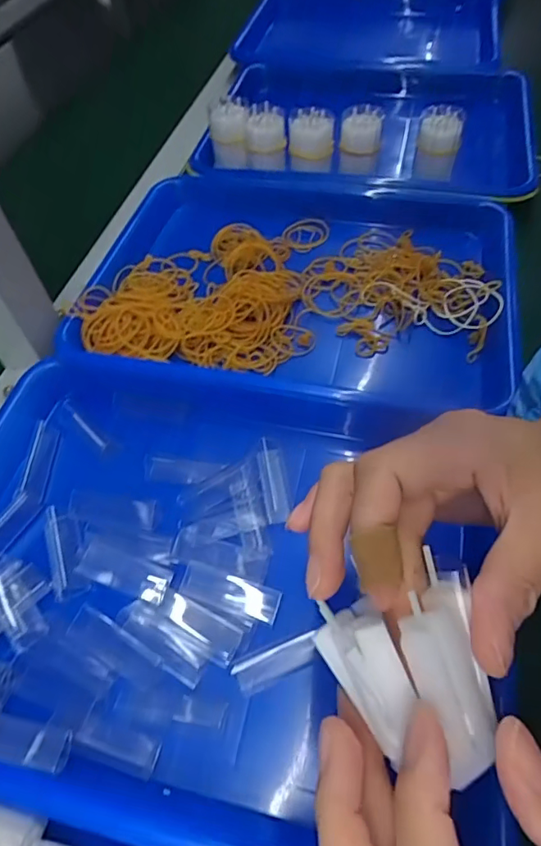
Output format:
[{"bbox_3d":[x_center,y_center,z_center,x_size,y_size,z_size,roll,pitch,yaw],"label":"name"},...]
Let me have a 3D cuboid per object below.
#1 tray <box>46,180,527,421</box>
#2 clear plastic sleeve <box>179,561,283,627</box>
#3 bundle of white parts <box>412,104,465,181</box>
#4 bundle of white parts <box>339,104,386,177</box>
[{"bbox_3d":[0.003,-0.111,0.436,0.373,0.057,0.237,8,56,9],"label":"tray"},{"bbox_3d":[-0.022,0.091,0.274,0.053,0.004,0.017,16,76,11],"label":"clear plastic sleeve"},{"bbox_3d":[0.156,-0.262,0.476,0.038,0.050,0.031,11,56,11],"label":"bundle of white parts"},{"bbox_3d":[0.084,-0.262,0.477,0.038,0.042,0.052,3,55,5],"label":"bundle of white parts"}]

